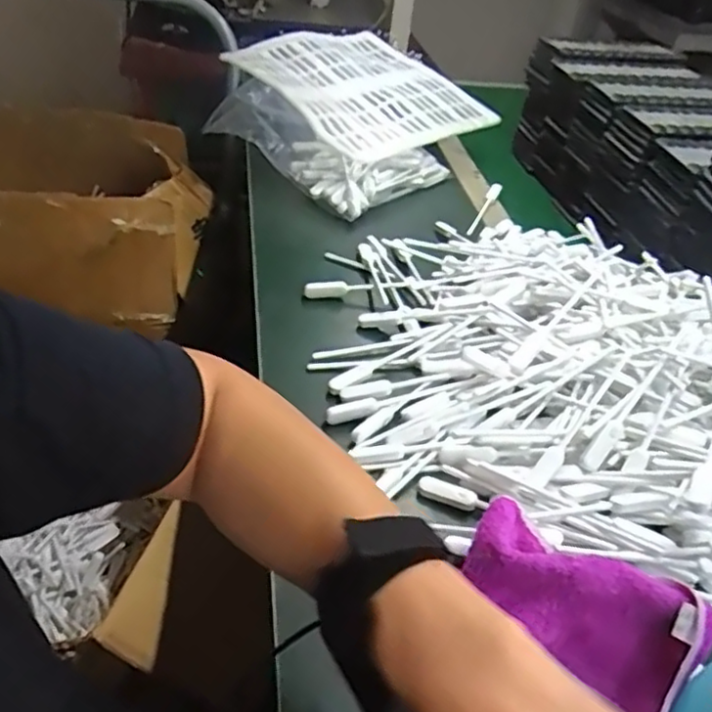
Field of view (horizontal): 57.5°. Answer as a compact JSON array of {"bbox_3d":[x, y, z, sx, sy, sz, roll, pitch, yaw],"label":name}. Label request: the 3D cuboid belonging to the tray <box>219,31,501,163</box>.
[{"bbox_3d":[0.010,-0.392,0.941,0.290,0.022,0.294,-23,59,-31],"label":"tray"}]

